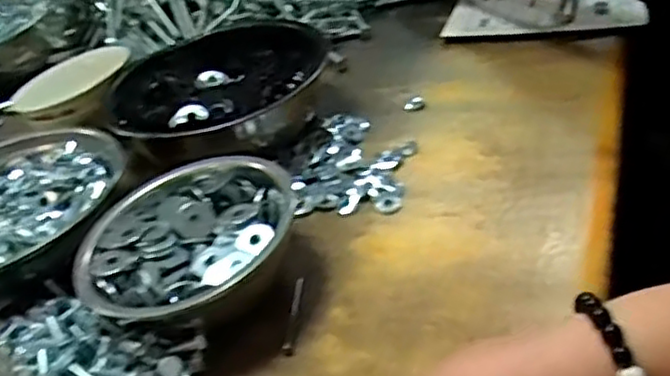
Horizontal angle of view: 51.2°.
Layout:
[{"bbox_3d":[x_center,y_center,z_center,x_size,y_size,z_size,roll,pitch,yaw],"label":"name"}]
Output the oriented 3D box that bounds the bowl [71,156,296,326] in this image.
[{"bbox_3d":[-0.119,0.044,0.546,0.148,0.058,0.161,-9,36,7],"label":"bowl"}]

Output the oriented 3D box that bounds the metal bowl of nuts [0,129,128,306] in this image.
[{"bbox_3d":[-0.303,0.033,0.660,0.183,0.078,0.203,-3,37,15],"label":"metal bowl of nuts"}]

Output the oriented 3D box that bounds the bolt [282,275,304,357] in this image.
[{"bbox_3d":[-0.031,0.097,0.533,0.008,0.005,0.079,-7,36,10],"label":"bolt"}]

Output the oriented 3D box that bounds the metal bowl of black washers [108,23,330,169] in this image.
[{"bbox_3d":[-0.127,-0.098,0.742,0.206,0.063,0.205,-9,36,7],"label":"metal bowl of black washers"}]

